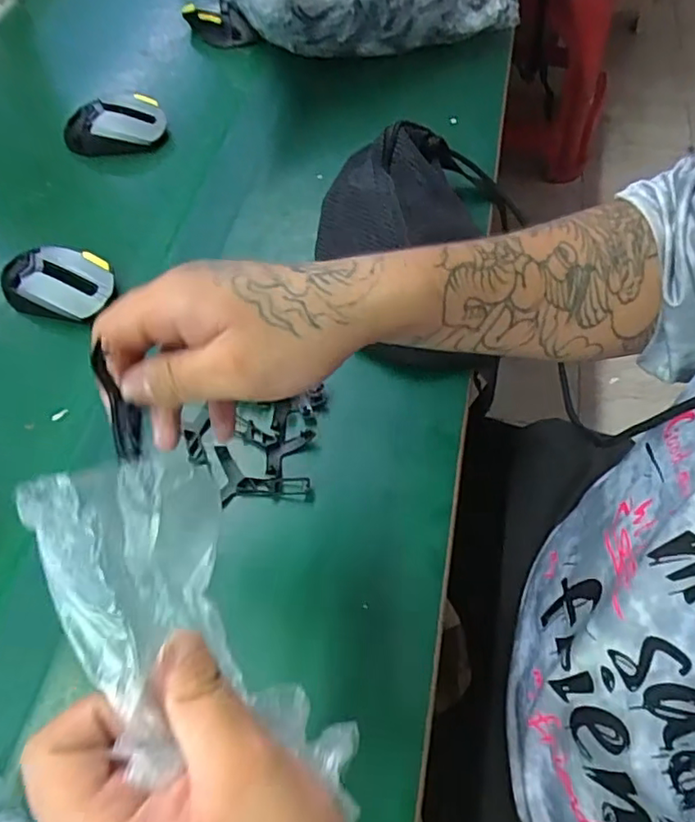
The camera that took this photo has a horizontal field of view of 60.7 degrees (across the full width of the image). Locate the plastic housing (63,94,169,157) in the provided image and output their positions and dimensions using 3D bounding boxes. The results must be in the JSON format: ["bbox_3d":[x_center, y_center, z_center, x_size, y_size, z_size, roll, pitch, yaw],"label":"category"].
[{"bbox_3d":[-0.255,-0.311,0.651,0.105,0.044,0.059,-11,60,-2],"label":"plastic housing"}]

